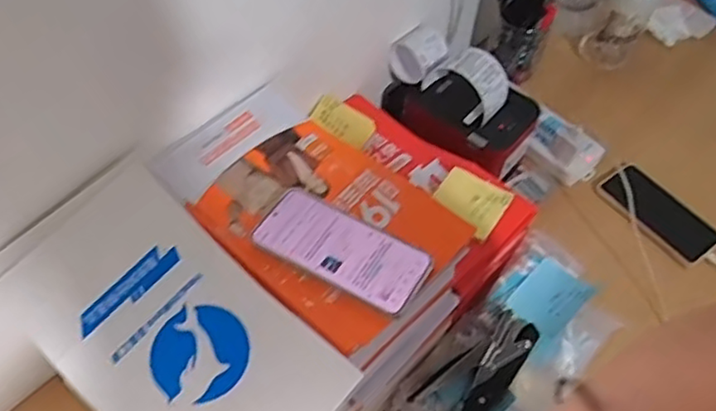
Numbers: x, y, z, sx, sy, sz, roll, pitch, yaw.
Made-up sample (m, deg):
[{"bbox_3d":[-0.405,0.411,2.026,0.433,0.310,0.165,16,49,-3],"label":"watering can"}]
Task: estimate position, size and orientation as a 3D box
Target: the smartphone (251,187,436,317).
[{"bbox_3d":[-0.013,0.035,0.578,0.153,0.012,0.074,29,57,17],"label":"smartphone"}]

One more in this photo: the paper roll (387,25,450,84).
[{"bbox_3d":[0.084,-0.206,0.890,0.065,0.055,0.064,-35,63,-25],"label":"paper roll"}]

